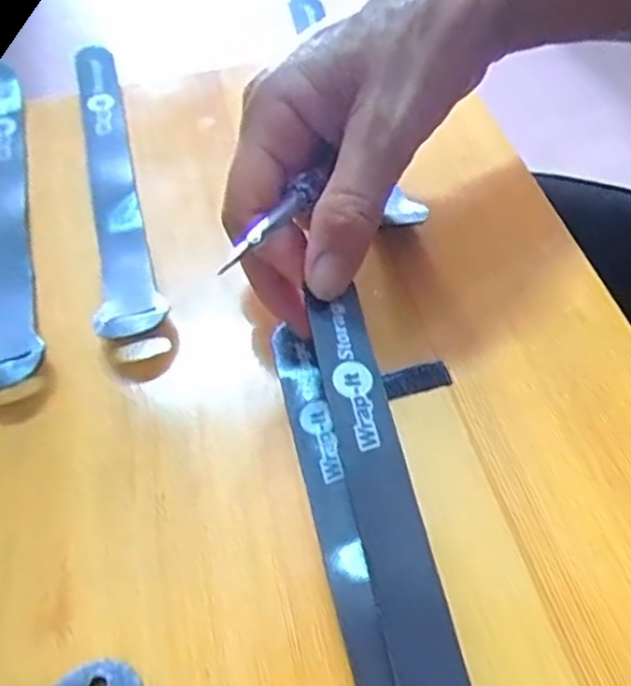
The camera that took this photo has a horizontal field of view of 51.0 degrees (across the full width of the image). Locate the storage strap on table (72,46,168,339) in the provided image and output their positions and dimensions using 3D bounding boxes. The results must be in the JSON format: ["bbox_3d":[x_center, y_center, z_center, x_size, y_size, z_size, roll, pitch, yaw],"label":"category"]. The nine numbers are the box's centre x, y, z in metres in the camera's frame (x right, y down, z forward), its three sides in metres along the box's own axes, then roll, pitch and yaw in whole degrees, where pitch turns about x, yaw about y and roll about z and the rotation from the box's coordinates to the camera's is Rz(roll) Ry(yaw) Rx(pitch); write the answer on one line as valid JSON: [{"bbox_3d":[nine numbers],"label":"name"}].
[{"bbox_3d":[-0.089,-0.071,0.290,0.028,0.017,0.184,-13,55,-12],"label":"storage strap on table"}]

